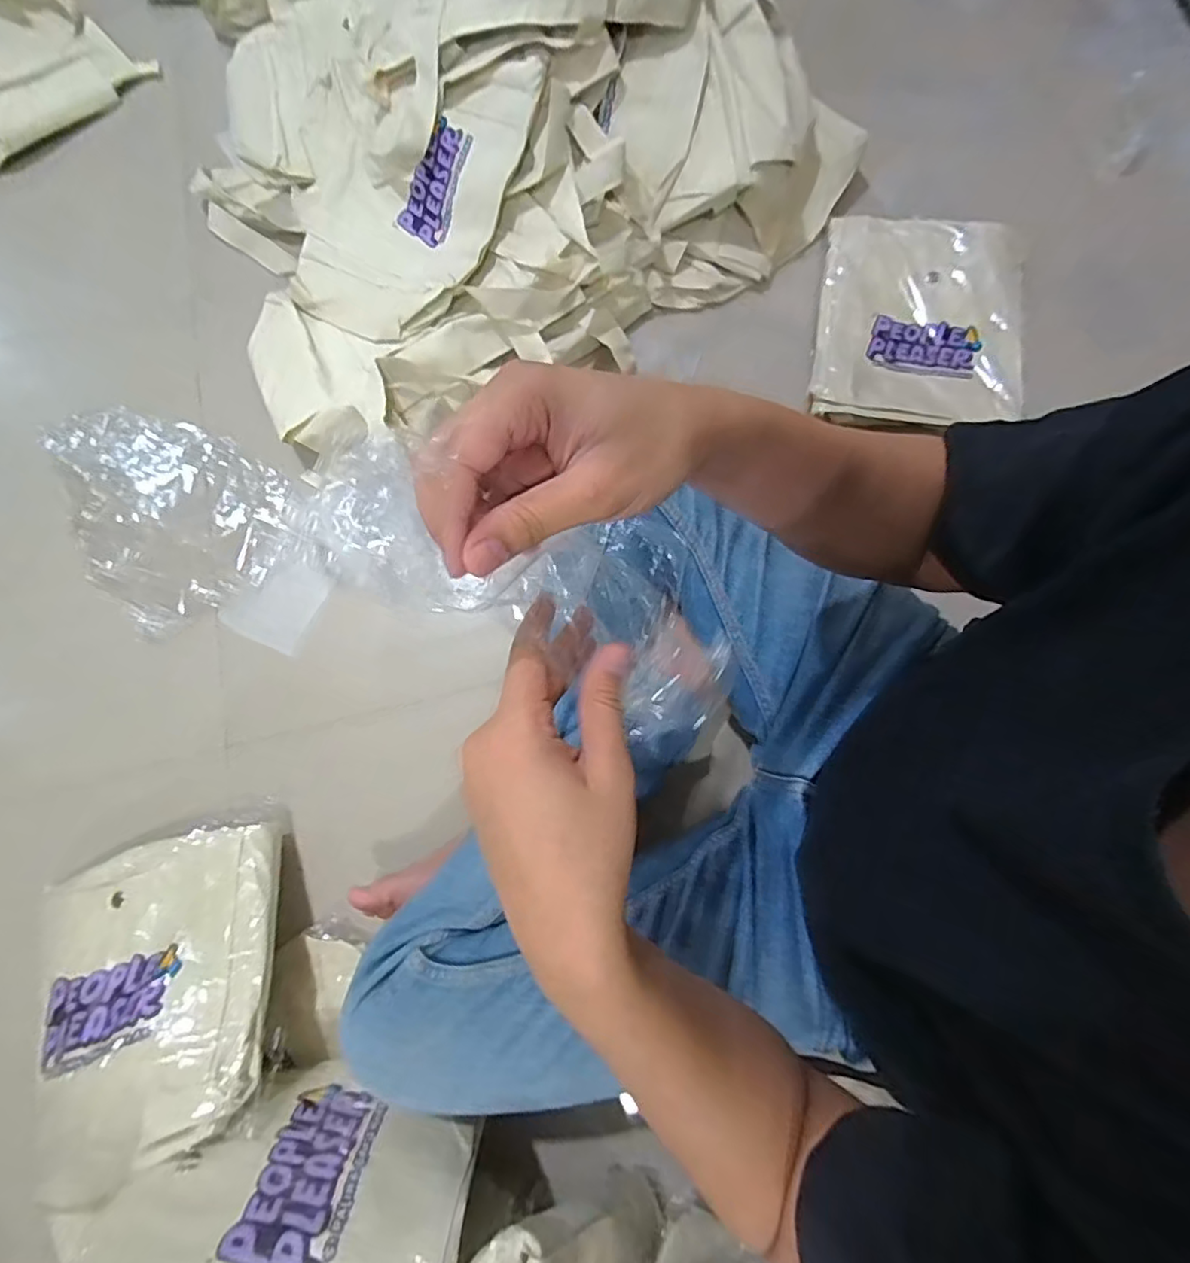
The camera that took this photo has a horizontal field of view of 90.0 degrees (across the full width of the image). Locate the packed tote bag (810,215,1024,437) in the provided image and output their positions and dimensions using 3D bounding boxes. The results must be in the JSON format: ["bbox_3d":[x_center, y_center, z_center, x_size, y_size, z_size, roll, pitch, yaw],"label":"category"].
[{"bbox_3d":[0.395,-0.373,0.720,0.239,0.032,0.289,11,76,4],"label":"packed tote bag"}]

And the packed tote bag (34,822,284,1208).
[{"bbox_3d":[-0.388,0.315,0.521,0.220,0.054,0.249,-18,55,1],"label":"packed tote bag"}]

